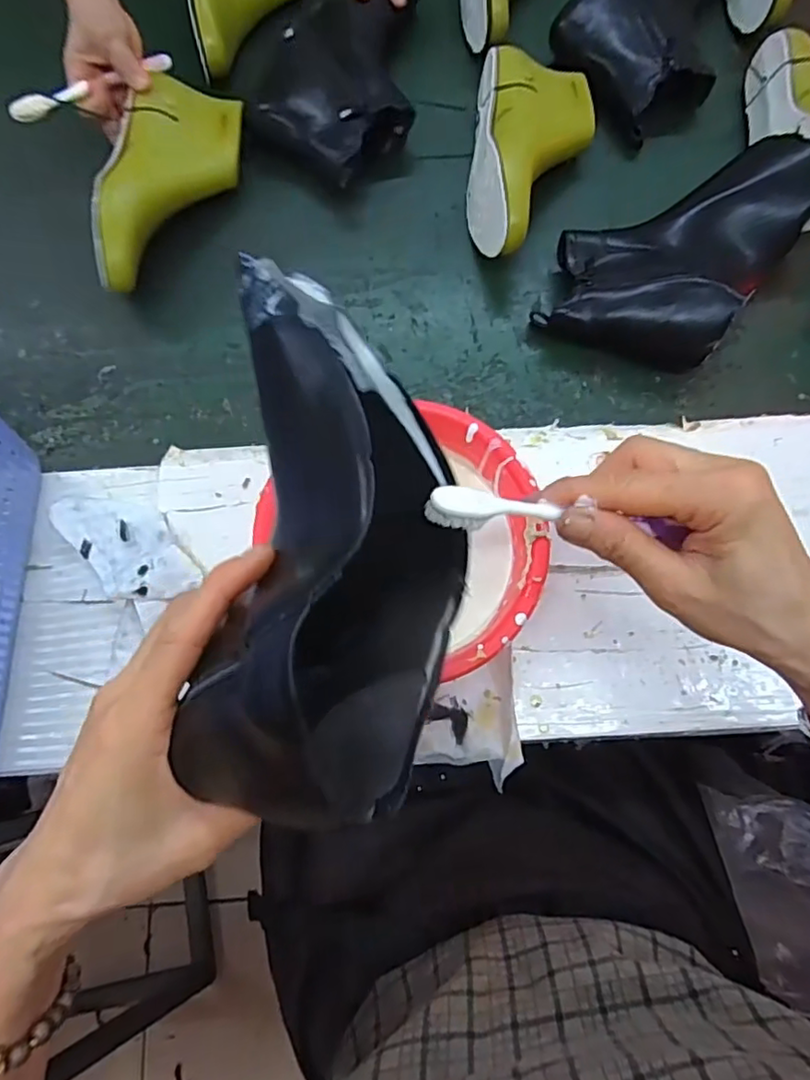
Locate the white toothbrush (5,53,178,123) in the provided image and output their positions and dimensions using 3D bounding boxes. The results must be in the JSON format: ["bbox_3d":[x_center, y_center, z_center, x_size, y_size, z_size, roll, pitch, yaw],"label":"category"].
[{"bbox_3d":[-0.296,-0.438,0.575,0.021,0.016,0.189,30,57,9],"label":"white toothbrush"}]

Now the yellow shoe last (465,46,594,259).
[{"bbox_3d":[0.116,-0.355,0.557,0.107,0.077,0.217,6,76,3],"label":"yellow shoe last"}]

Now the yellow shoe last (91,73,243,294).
[{"bbox_3d":[-0.223,-0.328,0.562,0.087,0.078,0.225,13,76,5],"label":"yellow shoe last"}]

